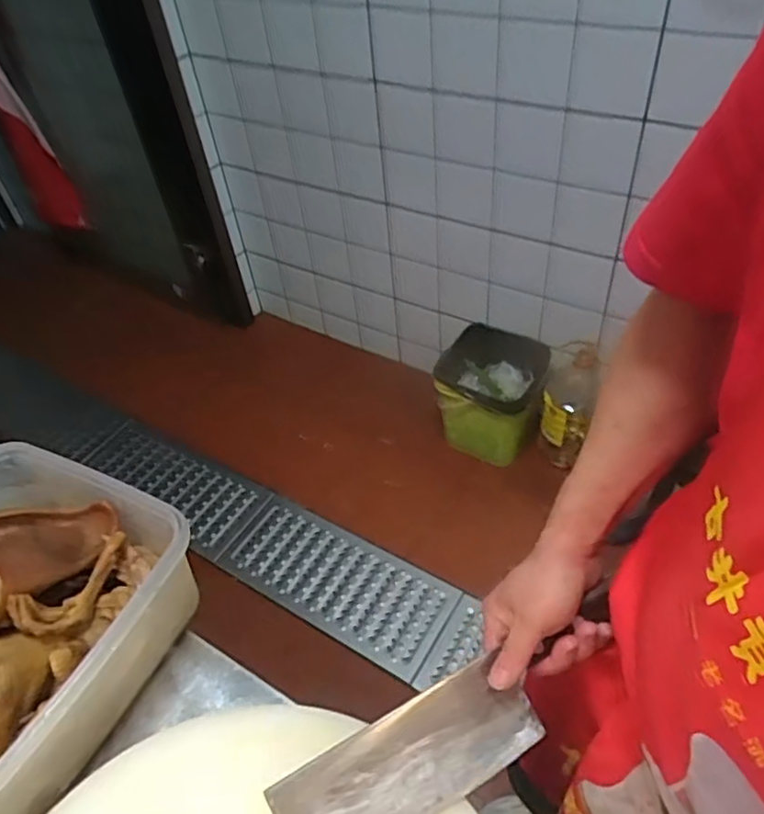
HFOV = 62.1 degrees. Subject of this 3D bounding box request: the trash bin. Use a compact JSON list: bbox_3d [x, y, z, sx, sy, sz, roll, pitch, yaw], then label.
[{"bbox_3d":[0.283,-0.014,1.694,0.272,0.251,0.244,15,50,20],"label":"trash bin"}]

